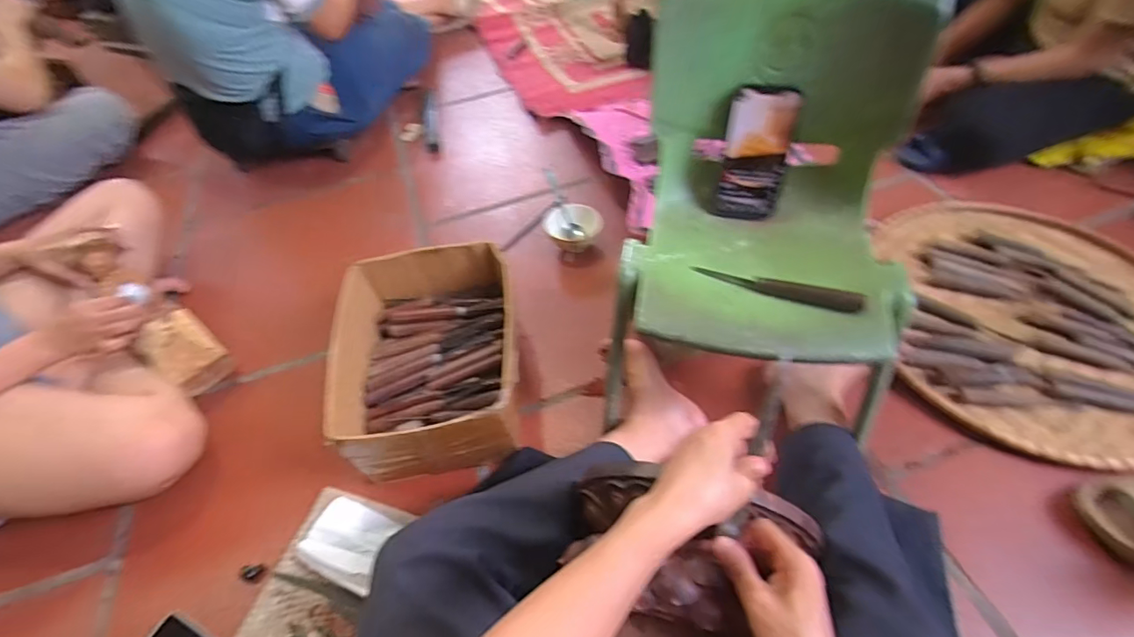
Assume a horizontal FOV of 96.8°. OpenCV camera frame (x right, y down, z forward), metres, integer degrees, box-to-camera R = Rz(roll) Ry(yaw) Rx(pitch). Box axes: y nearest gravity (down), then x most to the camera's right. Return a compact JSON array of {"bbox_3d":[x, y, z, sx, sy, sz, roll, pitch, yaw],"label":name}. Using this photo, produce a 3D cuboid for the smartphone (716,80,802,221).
[{"bbox_3d":[0.239,-0.205,0.637,0.078,0.161,0.016,8,36,9],"label":"smartphone"}]

